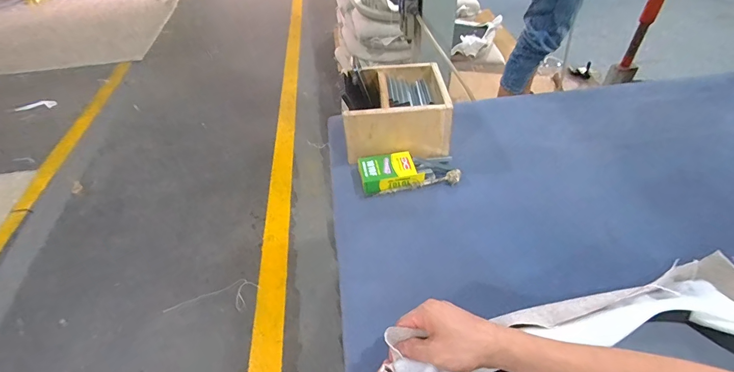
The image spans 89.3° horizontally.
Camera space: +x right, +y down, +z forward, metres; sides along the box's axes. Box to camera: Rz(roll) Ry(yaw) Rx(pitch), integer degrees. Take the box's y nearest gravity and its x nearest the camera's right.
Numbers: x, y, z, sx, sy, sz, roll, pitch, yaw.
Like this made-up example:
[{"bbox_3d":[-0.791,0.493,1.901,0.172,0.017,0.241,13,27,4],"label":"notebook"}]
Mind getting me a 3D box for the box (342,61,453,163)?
[{"bbox_3d":[0.064,-0.163,0.833,0.231,0.133,0.203,-6,46,-2],"label":"box"}]

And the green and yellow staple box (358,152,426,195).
[{"bbox_3d":[0.050,-0.030,0.774,0.125,0.039,0.079,-8,46,-4],"label":"green and yellow staple box"}]

